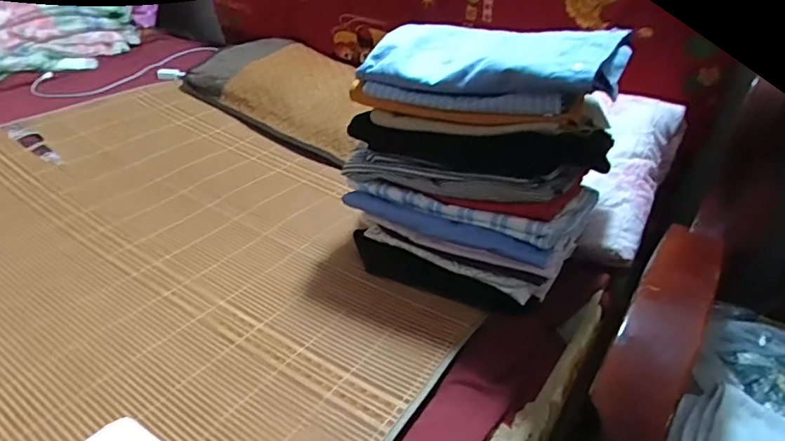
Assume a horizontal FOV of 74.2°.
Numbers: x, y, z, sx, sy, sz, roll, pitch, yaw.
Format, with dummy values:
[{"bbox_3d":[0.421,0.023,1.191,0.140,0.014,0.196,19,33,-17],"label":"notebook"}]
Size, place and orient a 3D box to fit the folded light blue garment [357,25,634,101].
[{"bbox_3d":[0.131,-0.207,0.652,0.291,0.064,0.175,20,37,22],"label":"folded light blue garment"}]

